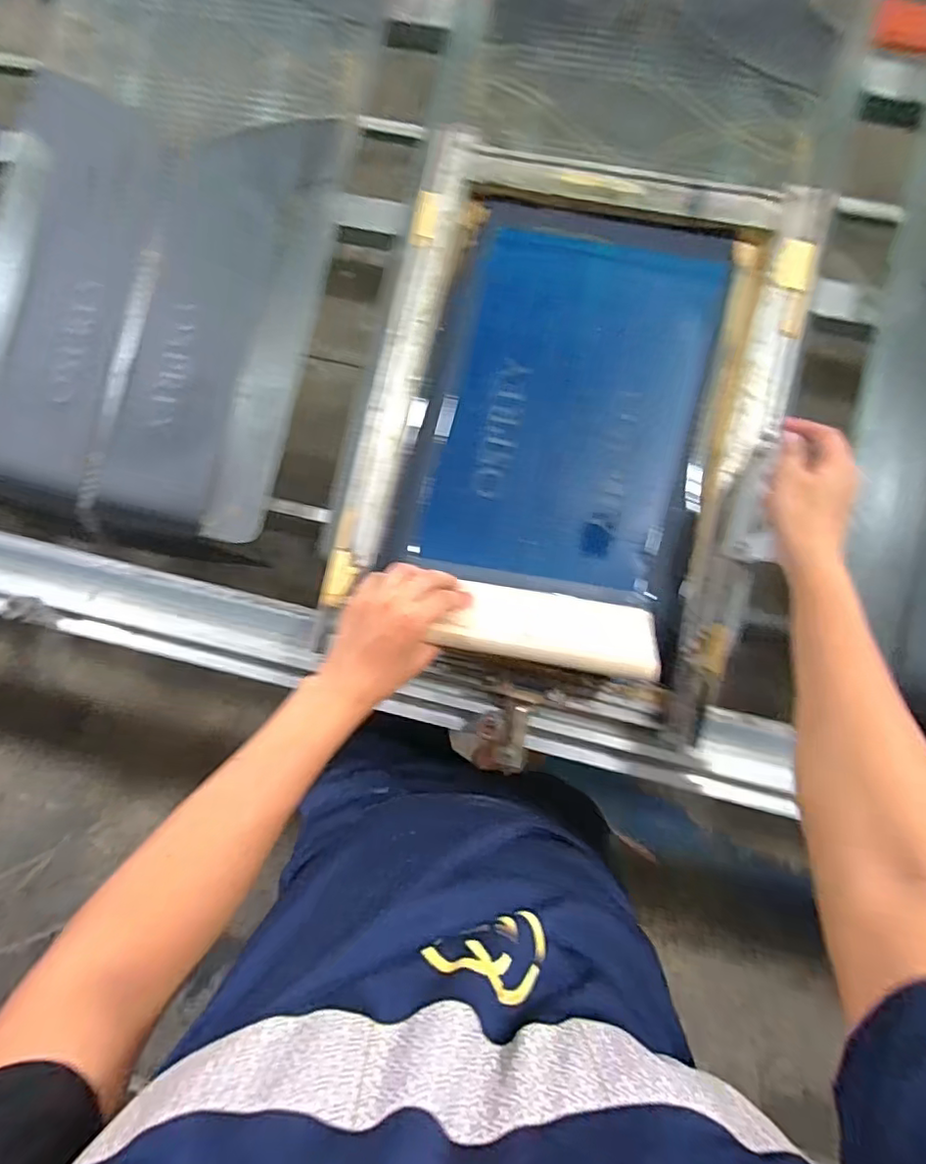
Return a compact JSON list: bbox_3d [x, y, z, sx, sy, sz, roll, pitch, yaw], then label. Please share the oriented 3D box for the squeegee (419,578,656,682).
[{"bbox_3d":[0.080,0.040,0.546,0.187,0.096,0.025,7,130,4],"label":"squeegee"}]

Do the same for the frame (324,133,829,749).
[{"bbox_3d":[0.104,-0.159,0.600,0.392,0.067,0.518,13,90,2],"label":"frame"}]

